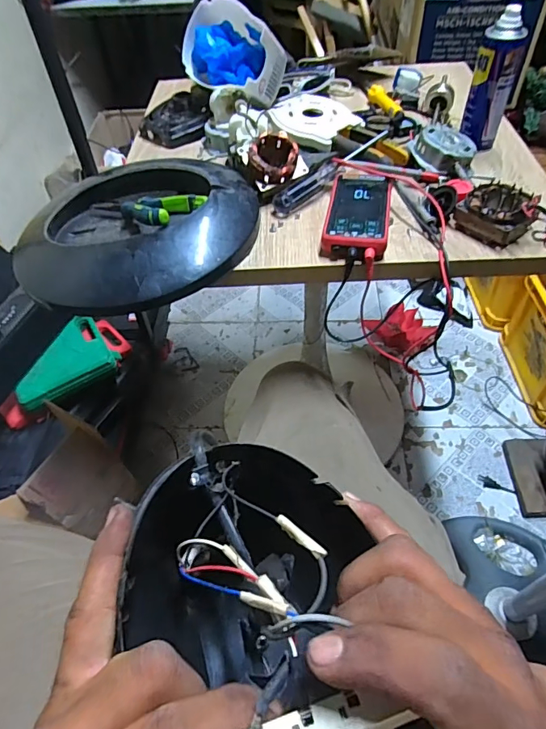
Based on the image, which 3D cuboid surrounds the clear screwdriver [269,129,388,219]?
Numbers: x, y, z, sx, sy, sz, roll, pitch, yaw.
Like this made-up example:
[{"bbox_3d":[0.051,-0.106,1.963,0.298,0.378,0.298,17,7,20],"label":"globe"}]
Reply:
[{"bbox_3d":[0.080,-0.257,0.625,0.201,0.038,0.027,-35,57,-24],"label":"clear screwdriver"}]

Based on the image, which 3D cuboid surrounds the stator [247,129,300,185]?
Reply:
[{"bbox_3d":[0.000,-0.267,0.604,0.064,0.037,0.064,-6,50,-2],"label":"stator"}]

